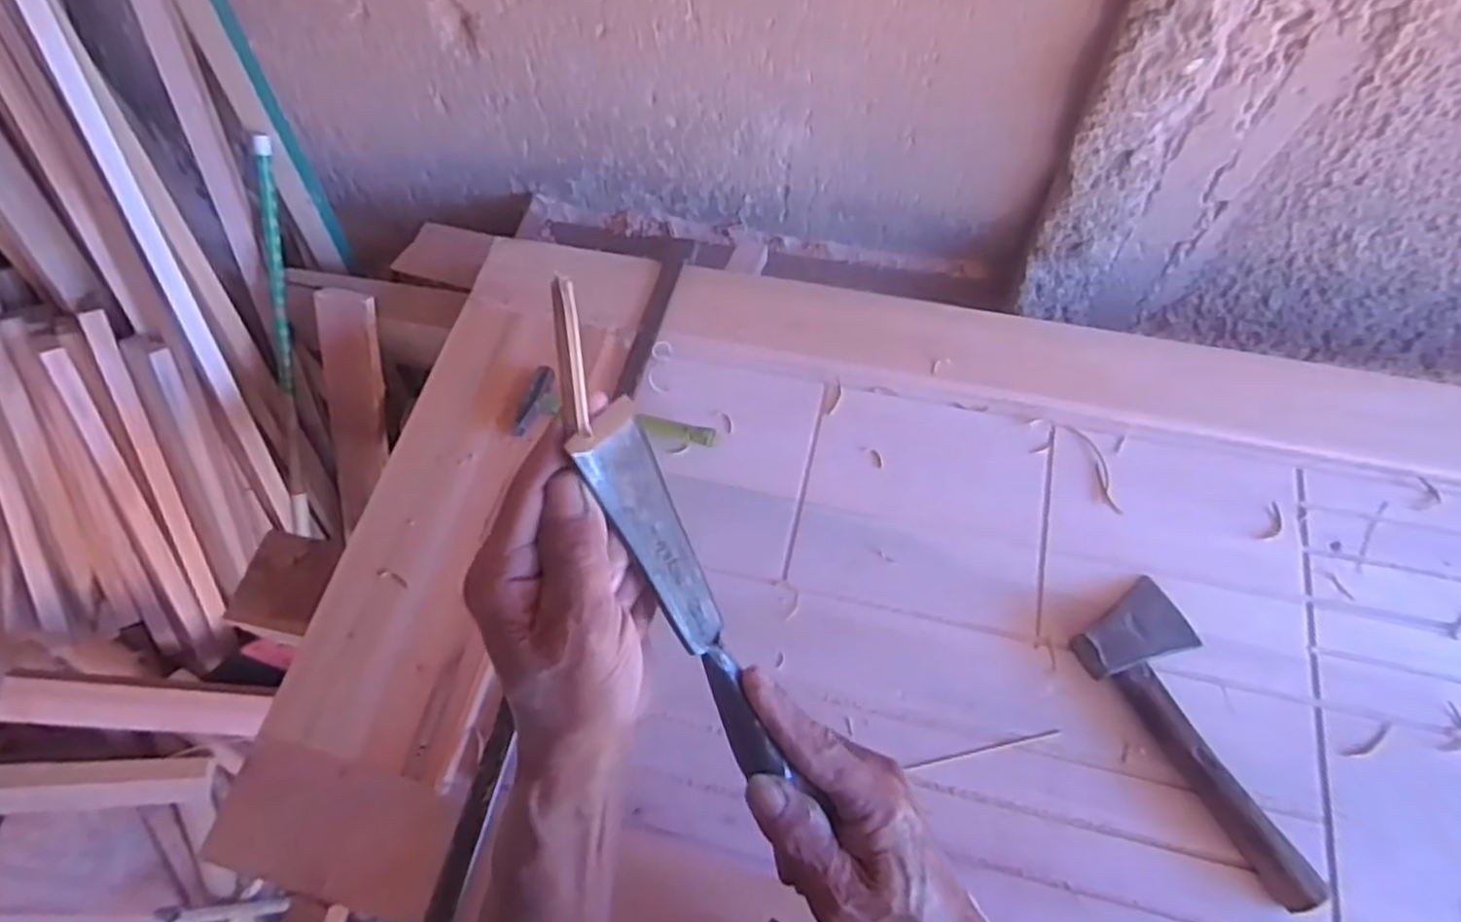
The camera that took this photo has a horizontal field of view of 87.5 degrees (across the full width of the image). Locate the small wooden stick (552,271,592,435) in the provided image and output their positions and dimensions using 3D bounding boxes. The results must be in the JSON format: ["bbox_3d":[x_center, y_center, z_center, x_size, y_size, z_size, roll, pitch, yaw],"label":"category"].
[{"bbox_3d":[-0.063,-0.040,0.297,0.010,0.004,0.060,-4,105,0],"label":"small wooden stick"}]

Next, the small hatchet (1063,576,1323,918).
[{"bbox_3d":[0.450,0.247,0.703,0.119,0.028,0.275,-26,63,-12],"label":"small hatchet"}]

